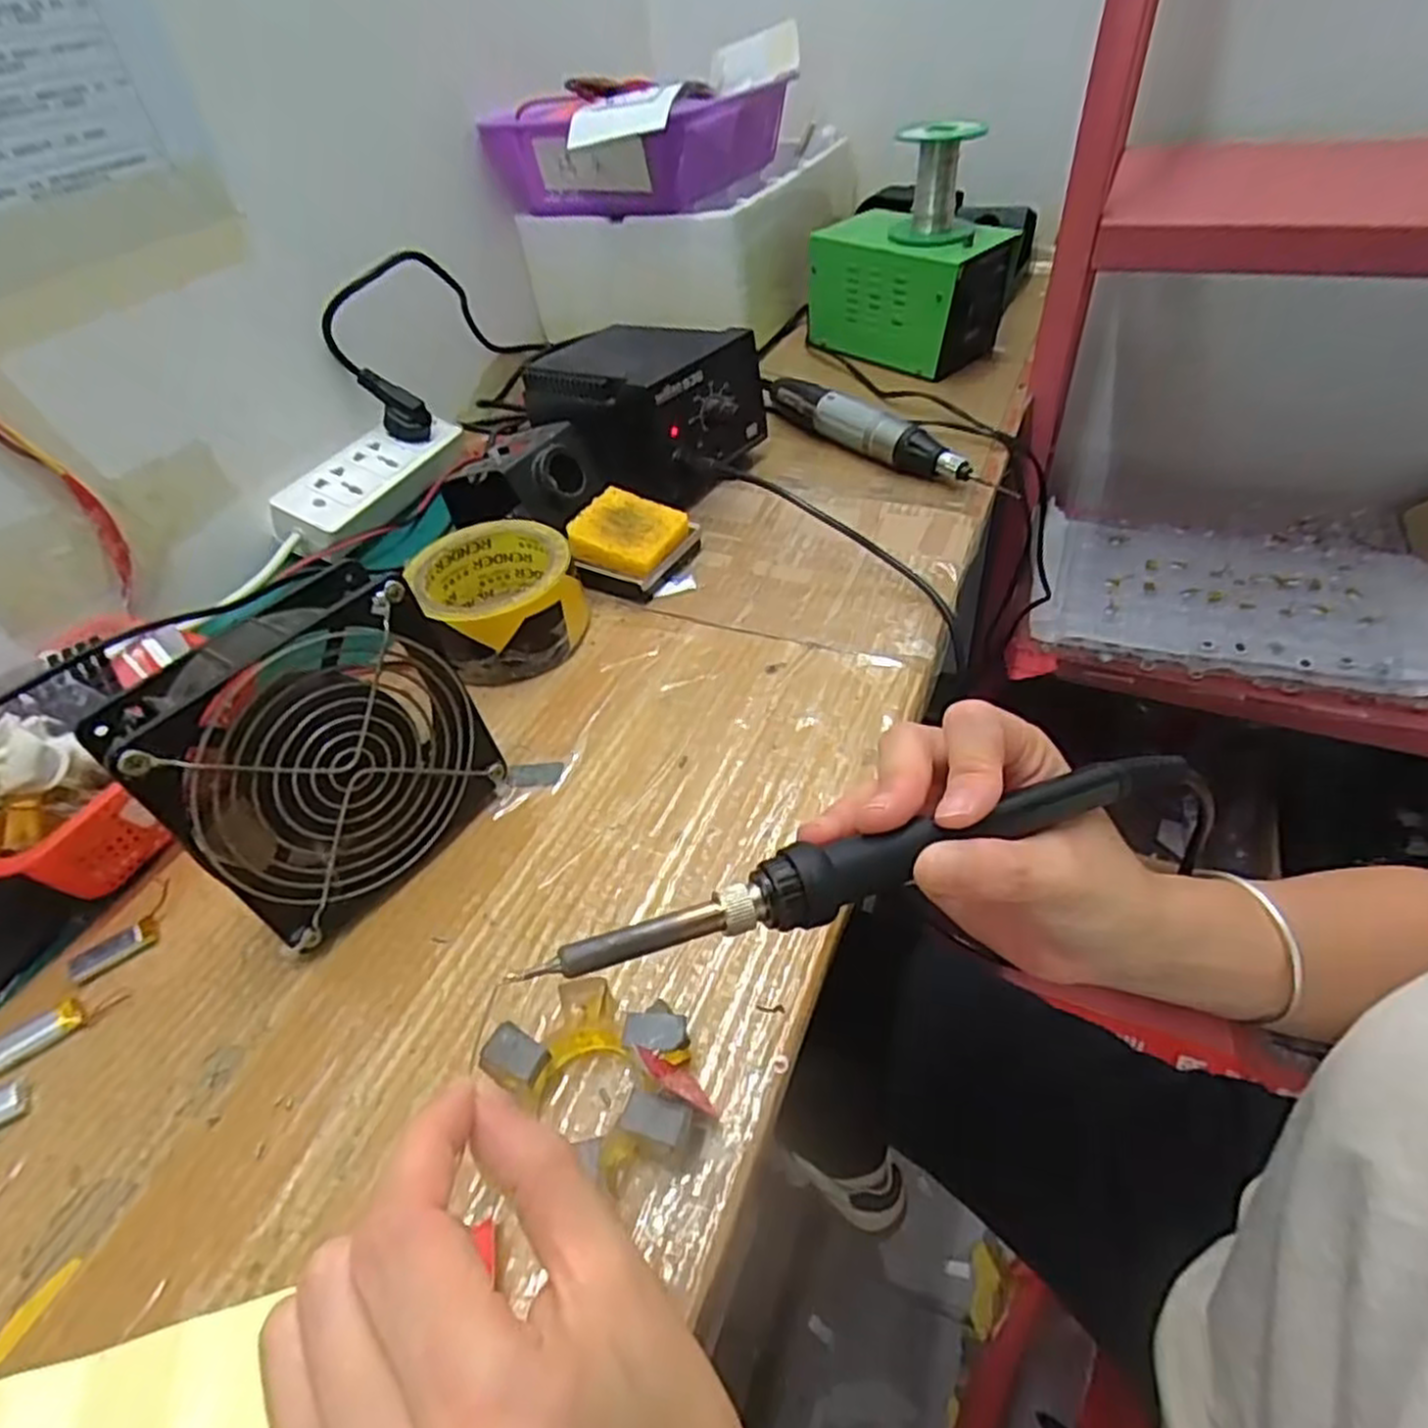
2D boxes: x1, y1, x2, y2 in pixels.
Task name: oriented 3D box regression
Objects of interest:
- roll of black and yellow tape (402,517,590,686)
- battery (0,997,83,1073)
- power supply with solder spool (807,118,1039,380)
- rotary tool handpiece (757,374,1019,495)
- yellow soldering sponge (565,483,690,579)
[{"bbox_3d":[-0.126,-0.067,0.453,0.093,0.048,0.097,-27,49,-18],"label":"roll of black and yellow tape"},{"bbox_3d":[-0.276,0.131,0.310,0.034,0.006,0.015,-35,52,-24],"label":"battery"},{"bbox_3d":[0.169,-0.396,0.652,0.094,0.159,0.154,-33,51,-23],"label":"power supply with solder spool"},{"bbox_3d":[0.117,-0.212,0.575,0.025,0.031,0.235,-32,51,-23],"label":"rotary tool handpiece"},{"bbox_3d":[-0.055,-0.117,0.487,0.063,0.009,0.062,23,58,11],"label":"yellow soldering sponge"}]

